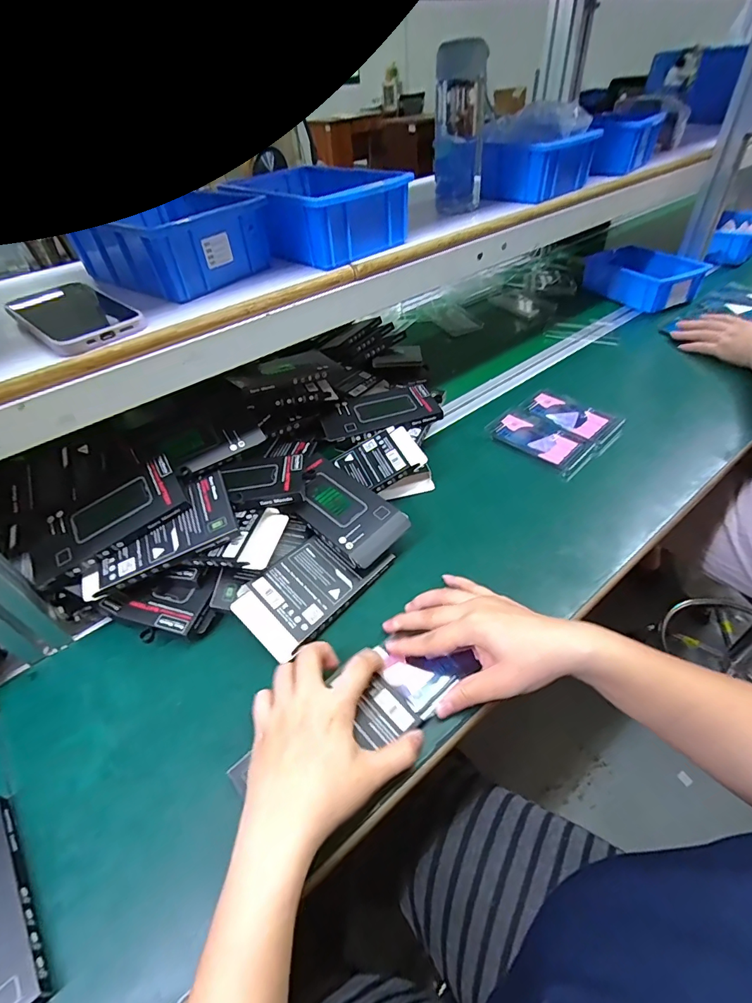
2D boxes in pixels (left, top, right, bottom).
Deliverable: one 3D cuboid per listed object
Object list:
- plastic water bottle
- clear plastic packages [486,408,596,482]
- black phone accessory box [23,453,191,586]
[{"bbox_3d":[0.102,-0.444,0.545,0.061,0.164,0.053,3,45,9],"label":"plastic water bottle"},{"bbox_3d":[0.219,-0.085,0.601,0.071,0.012,0.135,-37,52,-28],"label":"clear plastic packages"},{"bbox_3d":[-0.269,0.012,0.441,0.153,0.015,0.088,-32,61,-8],"label":"black phone accessory box"}]

